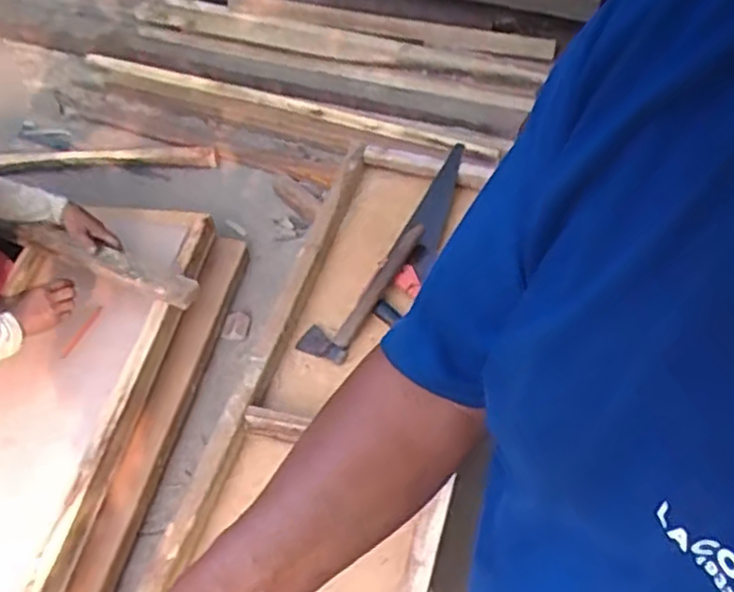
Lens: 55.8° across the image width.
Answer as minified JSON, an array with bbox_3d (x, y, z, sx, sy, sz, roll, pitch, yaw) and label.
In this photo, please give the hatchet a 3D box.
[{"bbox_3d":[0.005,-0.005,1.331,0.088,0.027,0.327,33,76,25],"label":"hatchet"}]

